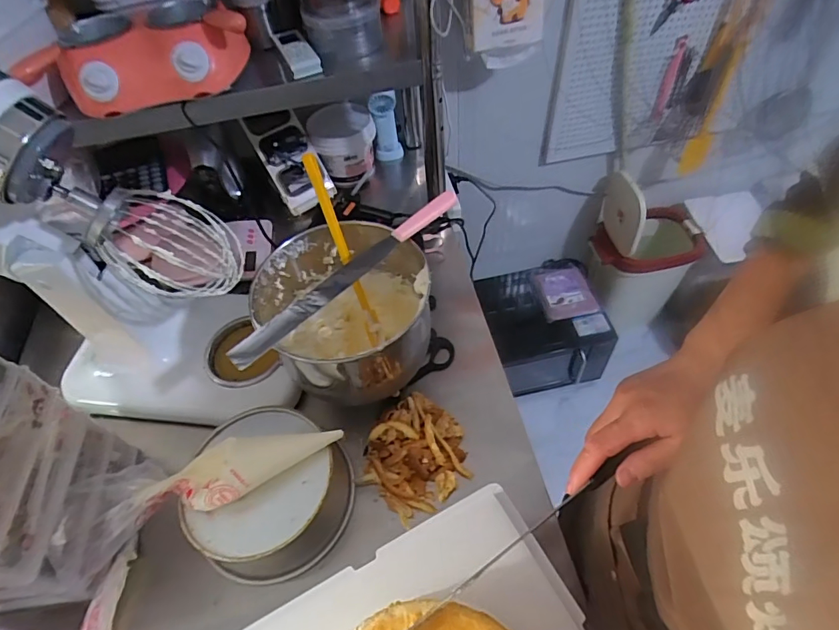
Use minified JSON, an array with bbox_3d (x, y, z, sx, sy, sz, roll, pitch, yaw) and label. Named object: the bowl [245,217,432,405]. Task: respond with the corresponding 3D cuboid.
[{"bbox_3d":[-0.097,0.005,0.653,0.220,0.159,0.211,-2,53,3],"label":"bowl"}]

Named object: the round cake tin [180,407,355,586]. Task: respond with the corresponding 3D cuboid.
[{"bbox_3d":[-0.193,0.223,0.605,0.175,0.091,0.189,-2,53,3],"label":"round cake tin"}]

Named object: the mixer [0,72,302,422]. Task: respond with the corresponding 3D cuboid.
[{"bbox_3d":[-0.386,-0.070,0.565,0.401,0.478,0.194,6,54,10],"label":"mixer"}]

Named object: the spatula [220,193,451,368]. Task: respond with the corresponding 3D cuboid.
[{"bbox_3d":[-0.086,-0.058,0.587,0.342,0.031,0.034,-40,60,-22],"label":"spatula"}]

